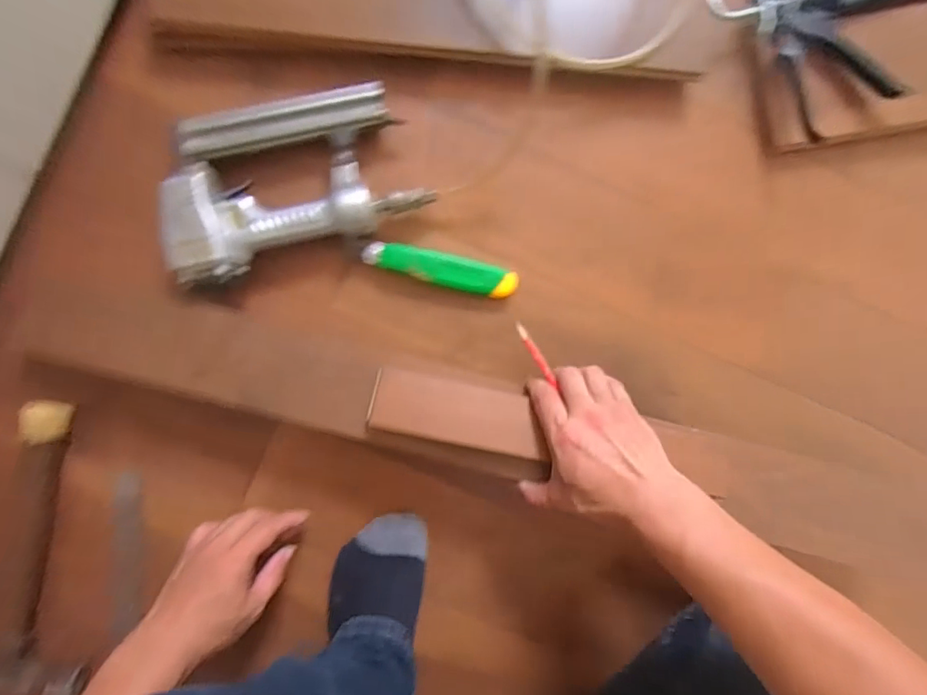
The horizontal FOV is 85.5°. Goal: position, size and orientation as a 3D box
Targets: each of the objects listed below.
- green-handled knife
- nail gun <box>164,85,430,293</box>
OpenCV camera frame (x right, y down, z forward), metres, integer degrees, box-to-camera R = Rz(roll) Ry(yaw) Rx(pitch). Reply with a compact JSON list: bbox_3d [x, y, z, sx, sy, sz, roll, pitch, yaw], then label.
[{"bbox_3d":[-0.023,-0.083,0.530,0.157,0.027,0.033,13,91,-2],"label":"green-handled knife"},{"bbox_3d":[-0.171,-0.169,0.492,0.252,0.049,0.154,-19,92,-2],"label":"nail gun"}]

